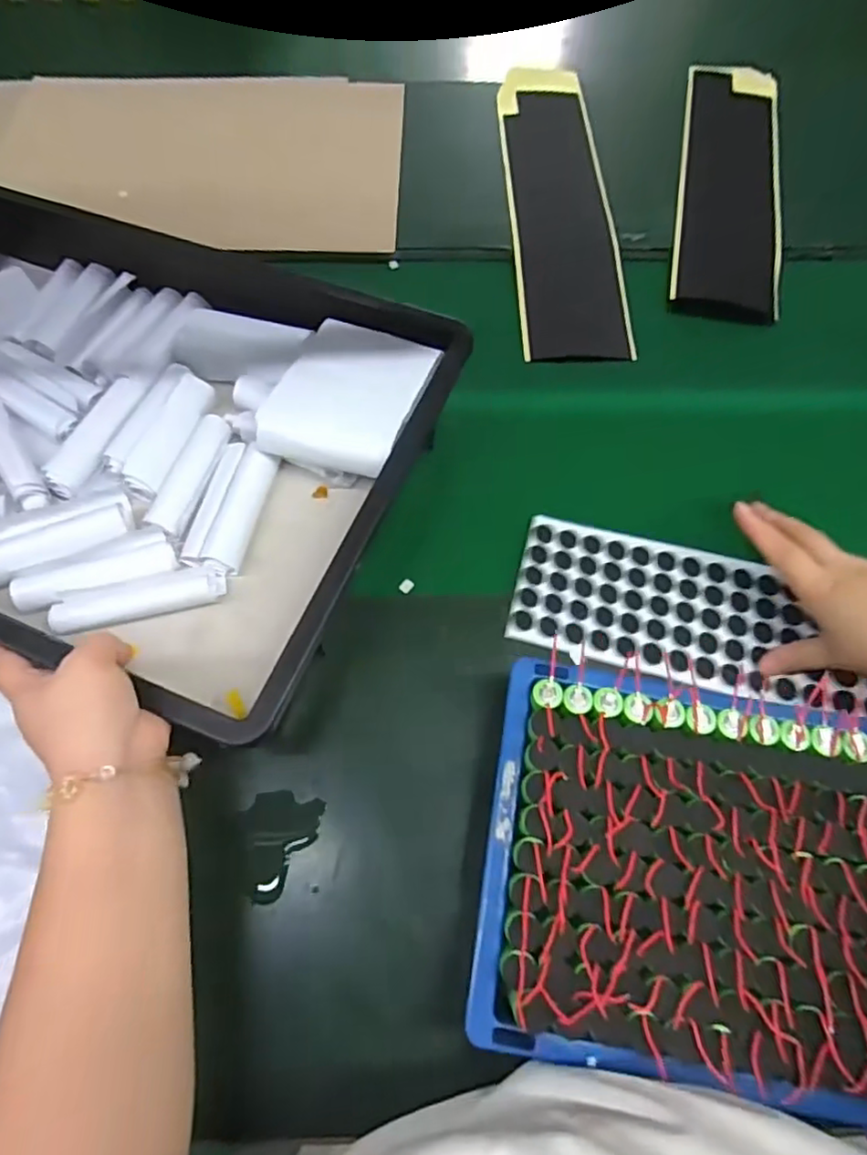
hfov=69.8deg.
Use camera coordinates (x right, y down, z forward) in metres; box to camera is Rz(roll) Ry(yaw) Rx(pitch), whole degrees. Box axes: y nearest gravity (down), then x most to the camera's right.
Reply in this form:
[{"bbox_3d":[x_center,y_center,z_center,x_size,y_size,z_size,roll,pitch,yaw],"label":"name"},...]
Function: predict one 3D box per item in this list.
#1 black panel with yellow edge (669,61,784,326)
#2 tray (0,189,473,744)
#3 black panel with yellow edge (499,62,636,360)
[{"bbox_3d":[0.346,-0.472,0.719,0.112,0.005,0.455,12,65,5],"label":"black panel with yellow edge"},{"bbox_3d":[-0.308,-0.147,0.534,0.554,0.081,0.385,21,66,9],"label":"tray"},{"bbox_3d":[0.139,-0.432,0.703,0.112,0.010,0.472,-1,65,-1],"label":"black panel with yellow edge"}]

